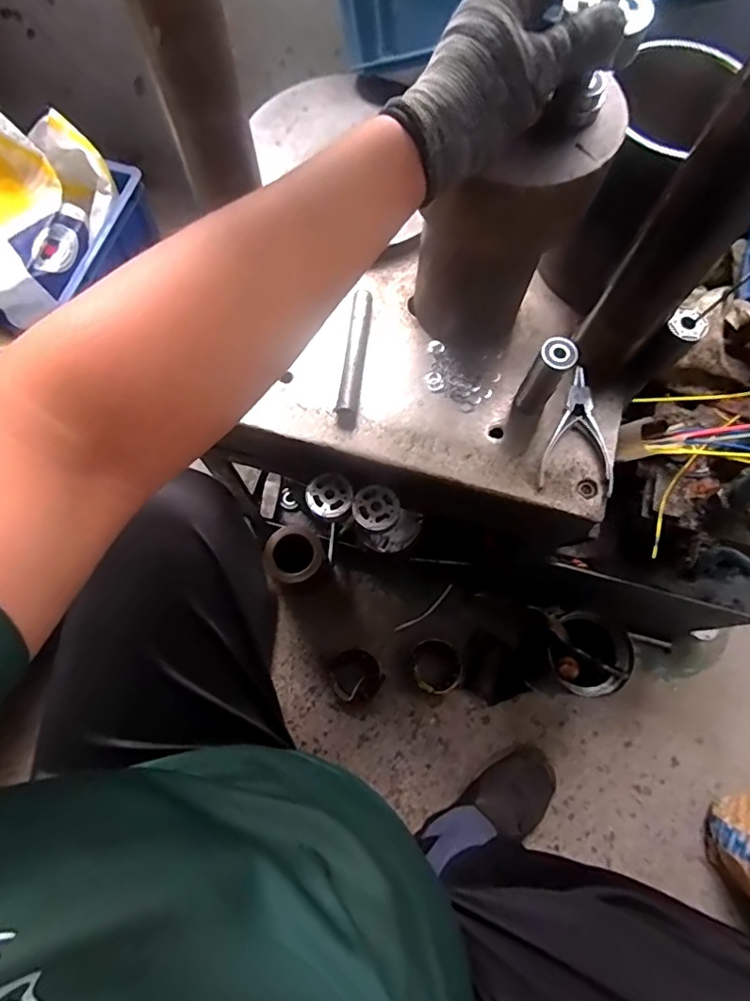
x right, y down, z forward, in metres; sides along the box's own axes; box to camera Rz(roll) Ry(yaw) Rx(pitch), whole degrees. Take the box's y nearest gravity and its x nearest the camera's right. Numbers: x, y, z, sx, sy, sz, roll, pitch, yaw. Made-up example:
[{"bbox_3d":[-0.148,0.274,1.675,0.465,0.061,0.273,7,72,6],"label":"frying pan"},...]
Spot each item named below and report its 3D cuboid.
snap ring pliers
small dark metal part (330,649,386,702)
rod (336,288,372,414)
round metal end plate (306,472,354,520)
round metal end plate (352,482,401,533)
[{"bbox_3d":[0.198,-0.071,0.539,0.069,0.016,0.128,3,72,0],"label":"snap ring pliers"},{"bbox_3d":[-0.030,0.280,0.856,0.078,0.044,0.080,0,72,-1],"label":"small dark metal part"},{"bbox_3d":[-0.020,-0.156,0.560,0.018,0.024,0.138,8,72,2],"label":"rod"},{"bbox_3d":[-0.050,-0.005,0.587,0.049,0.007,0.050,0,72,-1],"label":"round metal end plate"},{"bbox_3d":[0.002,0.008,0.586,0.050,0.014,0.052,0,72,-1],"label":"round metal end plate"}]

